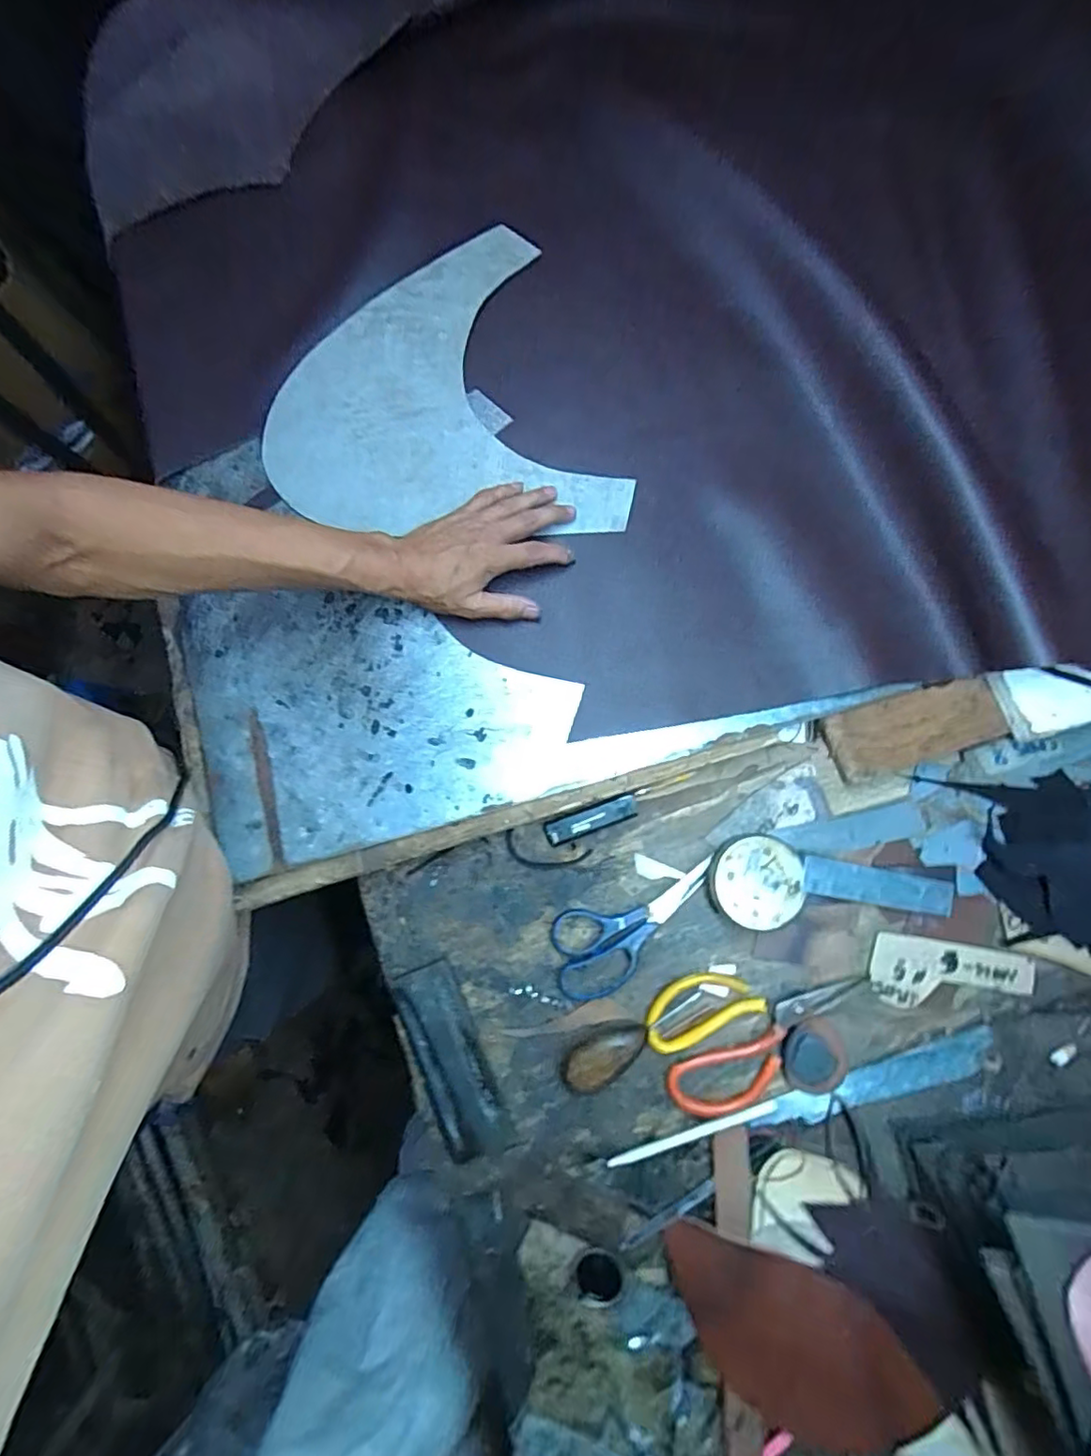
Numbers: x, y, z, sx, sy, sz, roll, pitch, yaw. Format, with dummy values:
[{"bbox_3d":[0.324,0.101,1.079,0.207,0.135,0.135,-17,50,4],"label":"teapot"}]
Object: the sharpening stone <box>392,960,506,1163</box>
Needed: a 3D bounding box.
[{"bbox_3d":[-0.080,0.271,0.485,0.051,0.014,0.148,-22,80,-3],"label":"sharpening stone"}]

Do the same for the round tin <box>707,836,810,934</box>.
[{"bbox_3d":[0.178,0.129,0.498,0.073,0.027,0.073,0,80,1],"label":"round tin"}]

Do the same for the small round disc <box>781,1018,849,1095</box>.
[{"bbox_3d":[0.217,0.264,0.475,0.052,0.010,0.056,0,80,1],"label":"small round disc"}]

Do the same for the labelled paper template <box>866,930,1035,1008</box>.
[{"bbox_3d":[0.333,0.205,0.487,0.126,0.006,0.055,9,80,3],"label":"labelled paper template"}]

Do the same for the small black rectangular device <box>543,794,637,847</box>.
[{"bbox_3d":[0.040,0.080,0.519,0.081,0.005,0.027,-21,96,-4],"label":"small black rectangular device"}]

